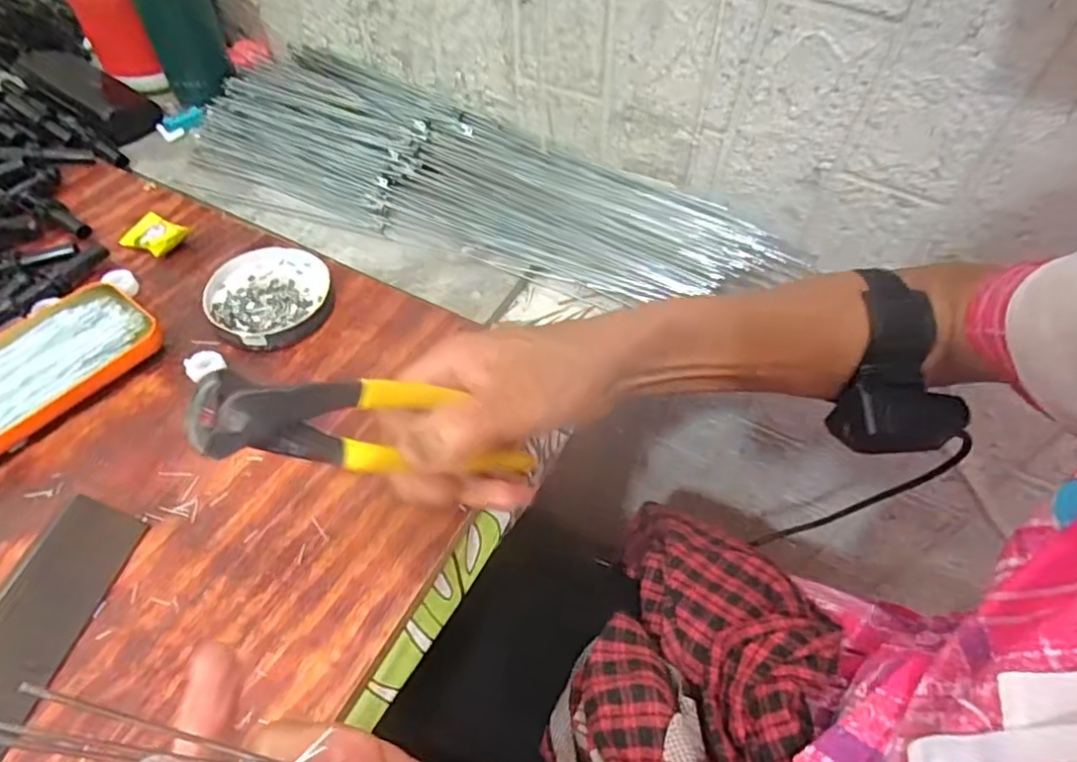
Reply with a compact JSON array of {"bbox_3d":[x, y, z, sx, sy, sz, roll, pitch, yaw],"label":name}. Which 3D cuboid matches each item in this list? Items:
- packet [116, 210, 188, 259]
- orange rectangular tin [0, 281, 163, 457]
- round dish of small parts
[{"bbox_3d":[-0.286,-0.109,0.469,0.055,0.014,0.030,17,53,27],"label":"packet"},{"bbox_3d":[-0.316,-0.005,0.389,0.077,0.015,0.144,32,59,20],"label":"orange rectangular tin"},{"bbox_3d":[-0.185,-0.057,0.436,0.080,0.016,0.082,1,54,-1],"label":"round dish of small parts"}]

